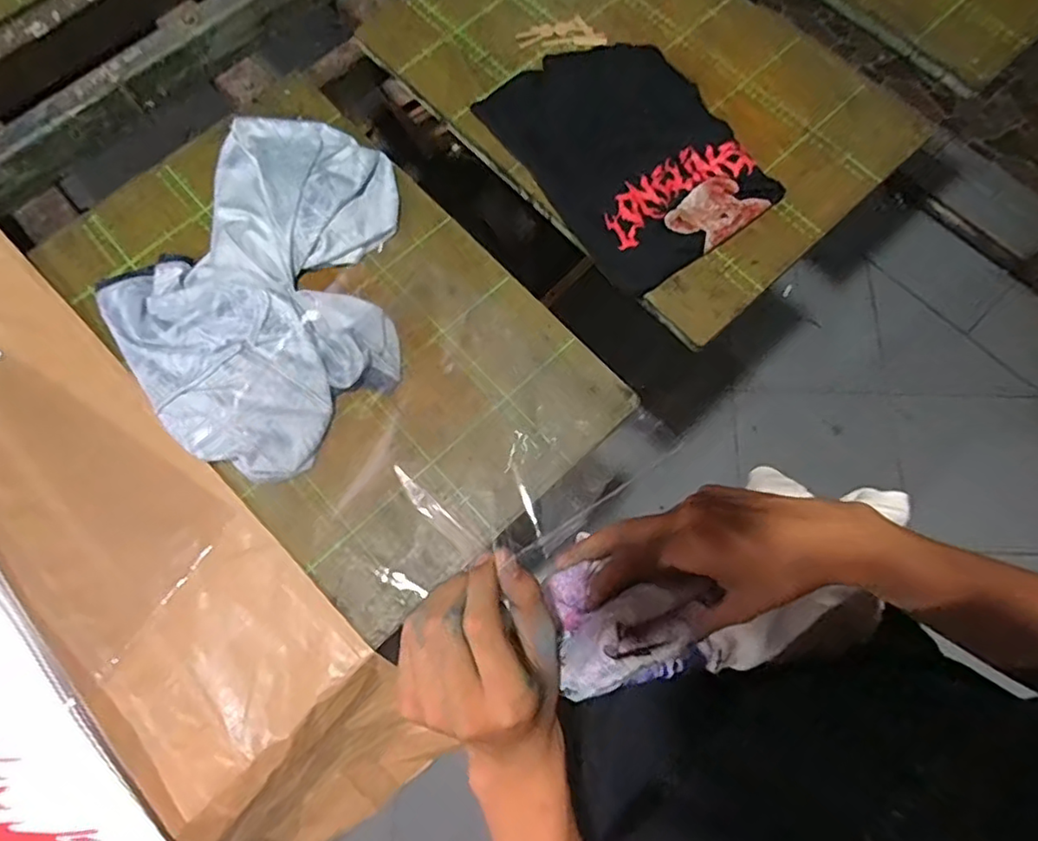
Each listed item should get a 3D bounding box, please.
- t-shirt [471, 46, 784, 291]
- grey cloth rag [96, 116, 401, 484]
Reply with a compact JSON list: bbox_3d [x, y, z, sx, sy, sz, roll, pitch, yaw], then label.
[{"bbox_3d":[0.124,-0.320,0.709,0.220,0.023,0.324,-34,75,-10],"label":"t-shirt"},{"bbox_3d":[-0.256,-0.150,0.652,0.305,0.042,0.363,33,75,10],"label":"grey cloth rag"}]

